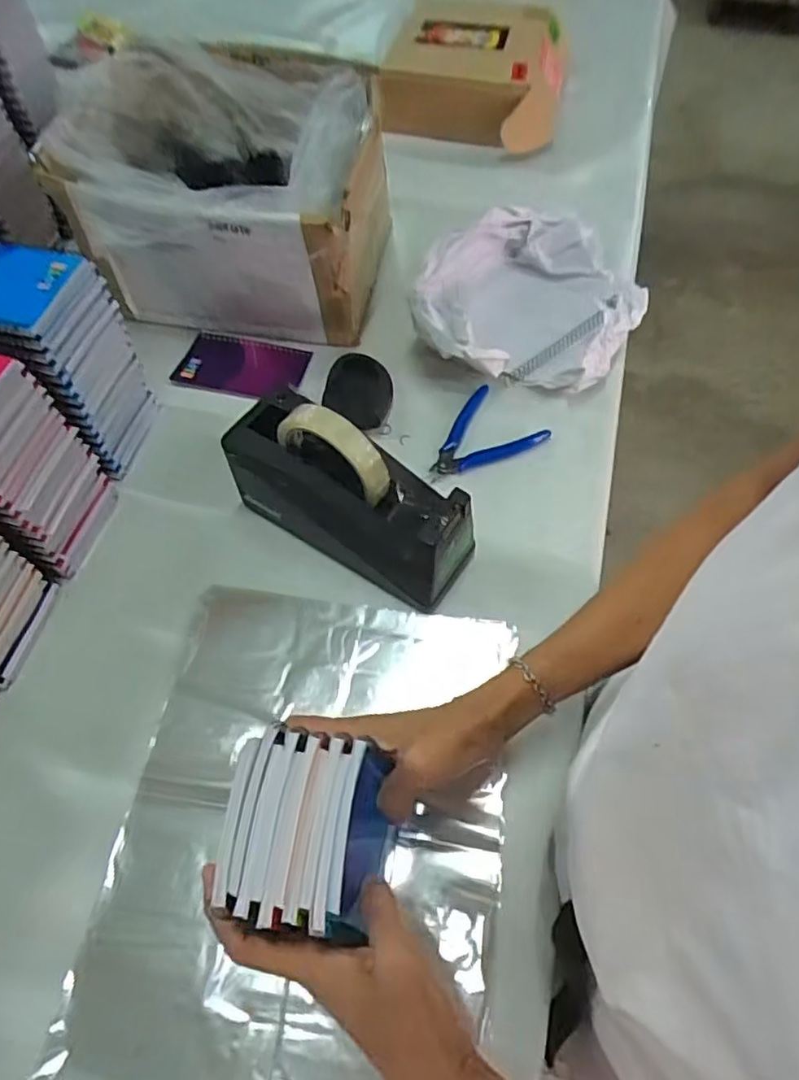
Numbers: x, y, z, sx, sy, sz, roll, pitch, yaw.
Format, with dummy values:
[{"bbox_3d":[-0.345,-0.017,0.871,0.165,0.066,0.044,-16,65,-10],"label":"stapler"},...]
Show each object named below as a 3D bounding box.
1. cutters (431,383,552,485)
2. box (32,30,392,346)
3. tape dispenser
[{"bbox_3d":[0.075,-0.097,0.616,0.114,0.007,0.086,-39,67,-20],"label":"cutters"},{"bbox_3d":[-0.180,-0.374,0.687,0.316,0.170,0.296,5,60,3],"label":"box"},{"bbox_3d":[-0.039,-0.040,0.516,0.211,0.128,0.068,30,64,16],"label":"tape dispenser"}]

